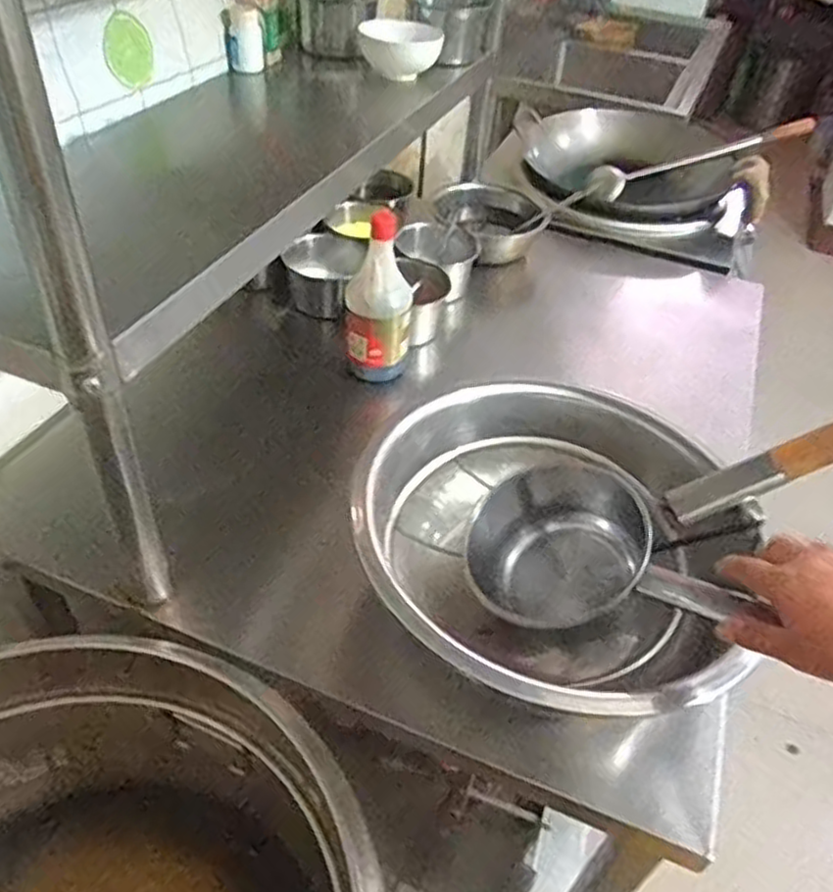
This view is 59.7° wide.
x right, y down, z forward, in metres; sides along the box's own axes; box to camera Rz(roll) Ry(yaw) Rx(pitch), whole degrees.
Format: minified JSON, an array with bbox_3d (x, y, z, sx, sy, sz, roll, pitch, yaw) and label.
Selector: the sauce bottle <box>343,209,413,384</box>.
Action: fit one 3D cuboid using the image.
[{"bbox_3d":[-0.050,-0.176,0.930,0.073,0.228,0.062,20,45,14],"label":"sauce bottle"}]

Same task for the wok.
[{"bbox_3d":[0.425,-0.555,1.441,0.441,0.117,0.382,-2,44,-9],"label":"wok"}]

